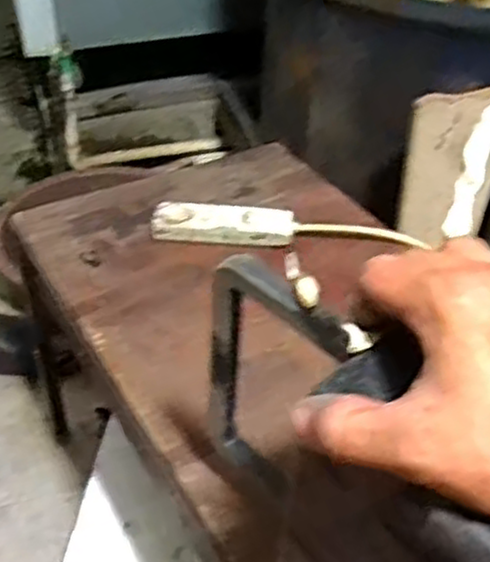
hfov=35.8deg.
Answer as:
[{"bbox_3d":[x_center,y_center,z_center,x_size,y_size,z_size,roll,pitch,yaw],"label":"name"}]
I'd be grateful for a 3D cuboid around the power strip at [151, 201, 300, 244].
[{"bbox_3d":[-0.021,-0.062,0.803,0.148,0.017,0.046,5,39,3],"label":"power strip"}]

